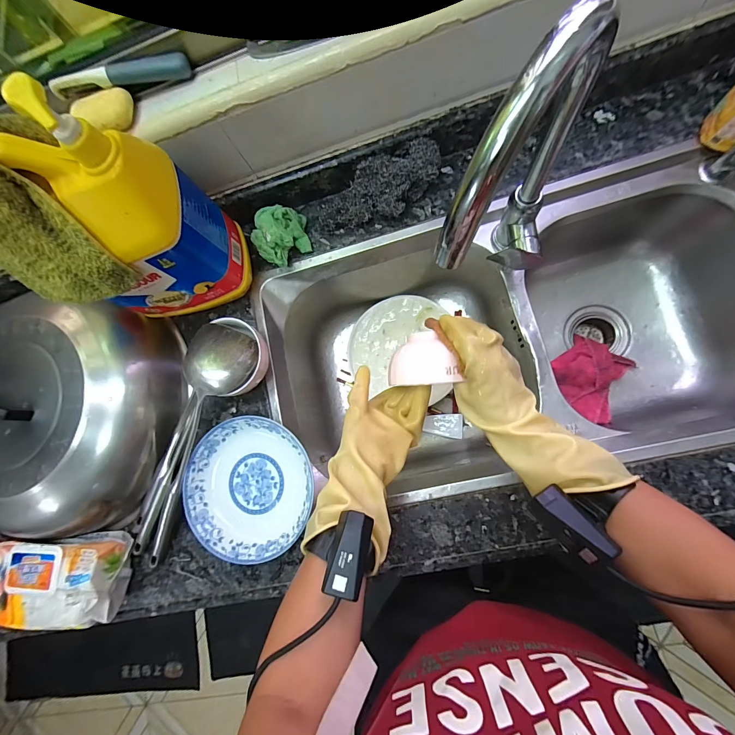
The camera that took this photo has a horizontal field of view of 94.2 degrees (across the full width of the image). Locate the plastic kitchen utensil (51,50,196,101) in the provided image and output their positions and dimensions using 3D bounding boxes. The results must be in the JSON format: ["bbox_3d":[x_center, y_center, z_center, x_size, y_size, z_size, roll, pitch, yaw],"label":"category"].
[{"bbox_3d":[-0.294,-0.345,0.406,0.162,0.031,0.023,-11,85,8],"label":"plastic kitchen utensil"}]

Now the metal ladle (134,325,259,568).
[{"bbox_3d":[-0.255,0.114,0.488,0.096,0.051,0.360,22,87,13],"label":"metal ladle"}]

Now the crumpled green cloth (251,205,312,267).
[{"bbox_3d":[-0.136,-0.209,0.536,0.084,0.047,0.082,-36,77,4],"label":"crumpled green cloth"}]

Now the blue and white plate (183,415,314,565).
[{"bbox_3d":[-0.168,0.168,0.482,0.176,0.030,0.188,-2,82,11],"label":"blue and white plate"}]

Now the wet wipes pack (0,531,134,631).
[{"bbox_3d":[-0.463,0.307,0.501,0.214,0.065,0.106,-3,81,10],"label":"wet wipes pack"}]

